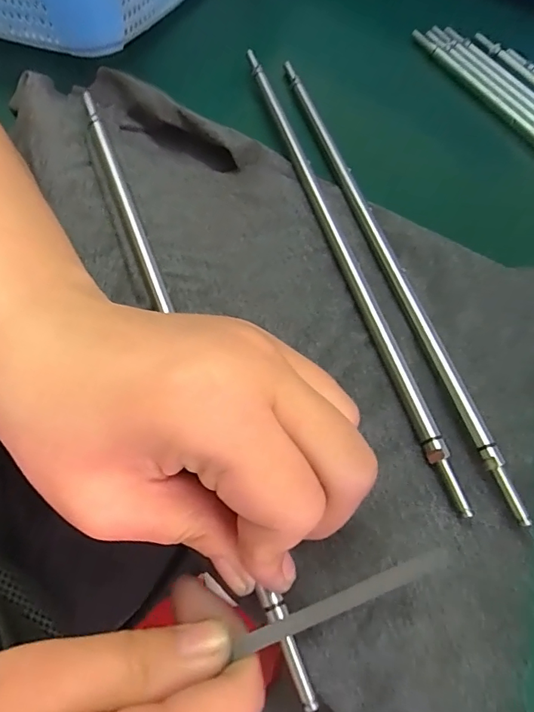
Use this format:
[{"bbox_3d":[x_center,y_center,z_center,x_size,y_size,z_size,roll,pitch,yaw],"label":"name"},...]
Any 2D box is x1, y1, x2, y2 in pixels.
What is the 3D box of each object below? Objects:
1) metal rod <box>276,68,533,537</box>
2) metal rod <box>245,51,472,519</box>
[{"bbox_3d":[0.048,-0.059,0.213,0.005,0.011,0.269,-12,63,-10],"label":"metal rod"},{"bbox_3d":[0.030,-0.061,0.211,0.007,0.007,0.265,-13,63,-10],"label":"metal rod"}]

